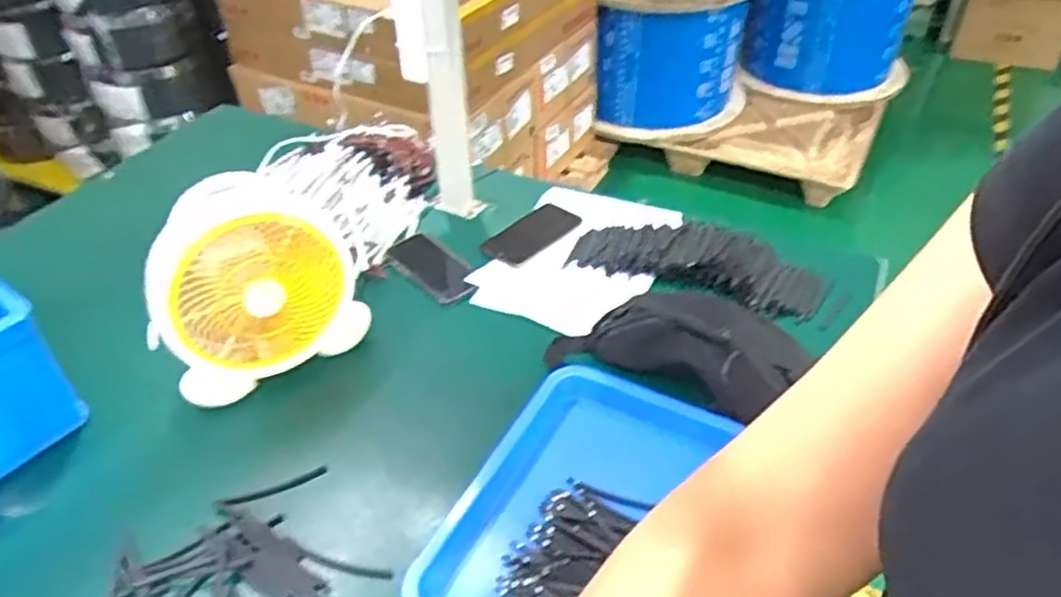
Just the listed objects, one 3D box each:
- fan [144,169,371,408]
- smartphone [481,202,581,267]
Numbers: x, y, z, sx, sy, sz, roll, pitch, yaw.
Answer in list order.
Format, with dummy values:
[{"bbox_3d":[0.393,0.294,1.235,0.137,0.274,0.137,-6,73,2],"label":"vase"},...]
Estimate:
[{"bbox_3d":[-0.334,-0.029,0.844,0.213,0.231,0.151,-26,47,-25],"label":"fan"},{"bbox_3d":[0.001,-0.097,1.079,0.088,0.015,0.163,29,49,29],"label":"smartphone"}]

